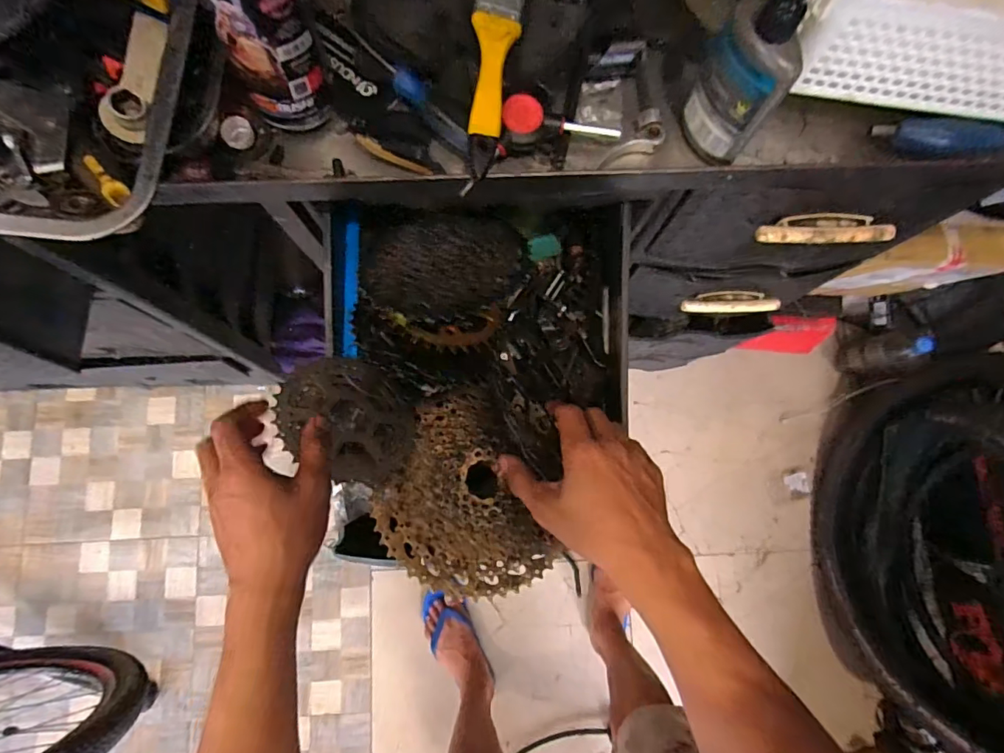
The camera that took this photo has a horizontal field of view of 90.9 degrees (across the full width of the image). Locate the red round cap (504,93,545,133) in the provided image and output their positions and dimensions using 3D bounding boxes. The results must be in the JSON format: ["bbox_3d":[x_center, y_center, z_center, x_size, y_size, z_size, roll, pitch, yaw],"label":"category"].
[{"bbox_3d":[0.016,-0.196,0.368,0.030,0.005,0.029,8,91,-8],"label":"red round cap"}]

